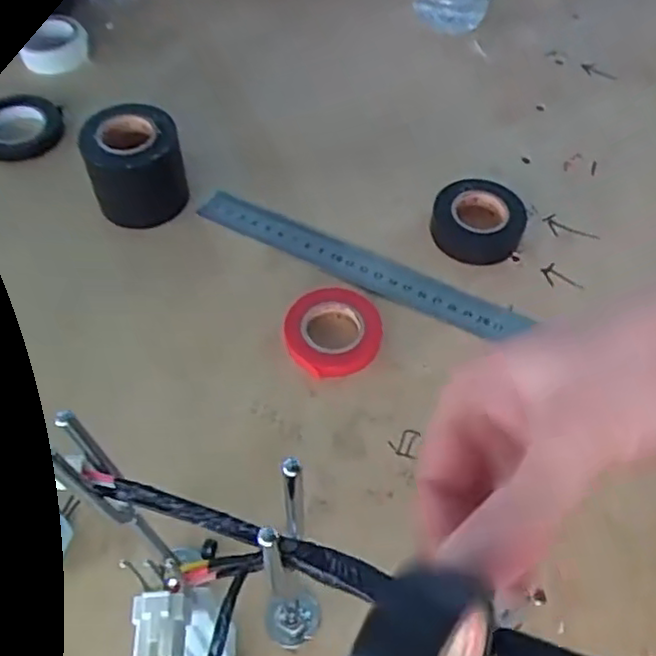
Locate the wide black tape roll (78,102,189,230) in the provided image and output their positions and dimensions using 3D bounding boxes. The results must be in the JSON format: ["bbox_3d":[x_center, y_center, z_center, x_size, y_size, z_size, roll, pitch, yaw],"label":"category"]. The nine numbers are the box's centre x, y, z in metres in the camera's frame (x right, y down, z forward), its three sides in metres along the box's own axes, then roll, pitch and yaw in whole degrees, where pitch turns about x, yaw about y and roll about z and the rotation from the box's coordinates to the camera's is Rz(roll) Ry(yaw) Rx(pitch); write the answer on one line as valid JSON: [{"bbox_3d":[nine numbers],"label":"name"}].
[{"bbox_3d":[-0.126,-0.106,0.450,0.061,0.058,0.060,-13,56,-9],"label":"wide black tape roll"}]

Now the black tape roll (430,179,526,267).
[{"bbox_3d":[0.097,-0.070,0.448,0.058,0.022,0.056,1,56,-1],"label":"black tape roll"}]

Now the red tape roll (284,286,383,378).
[{"bbox_3d":[0.003,0.002,0.404,0.056,0.009,0.060,1,56,-1],"label":"red tape roll"}]

